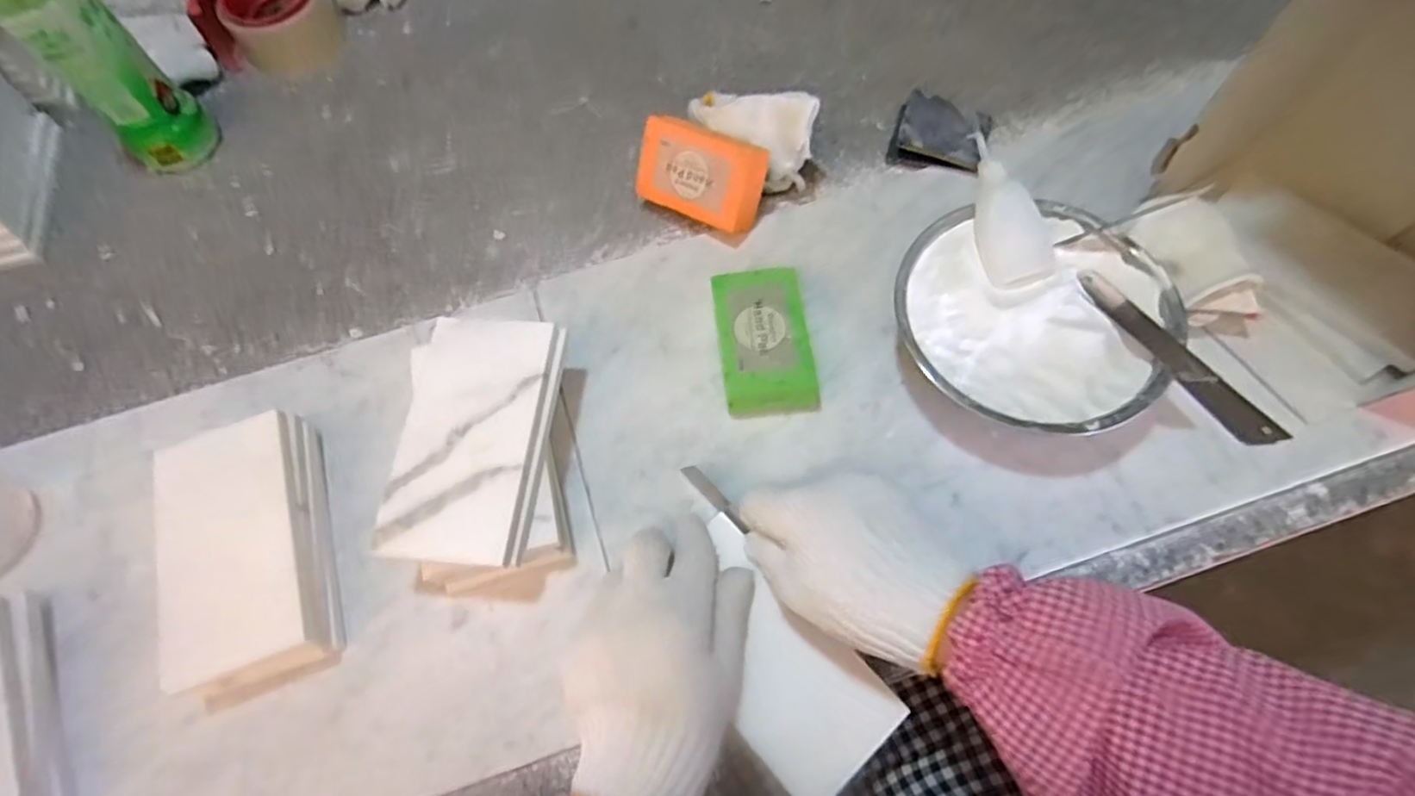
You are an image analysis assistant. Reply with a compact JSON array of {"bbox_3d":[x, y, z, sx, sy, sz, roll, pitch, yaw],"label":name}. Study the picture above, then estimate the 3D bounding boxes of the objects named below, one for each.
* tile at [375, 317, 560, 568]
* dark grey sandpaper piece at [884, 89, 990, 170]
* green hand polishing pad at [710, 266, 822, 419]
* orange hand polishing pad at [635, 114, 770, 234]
[{"bbox_3d":[-0.137,0.018,0.387,0.076,0.008,0.146,2,67,6],"label":"tile"},{"bbox_3d":[0.185,-0.210,0.535,0.070,0.027,0.077,20,66,13],"label":"dark grey sandpaper piece"},{"bbox_3d":[0.038,-0.037,0.445,0.060,0.034,0.097,-8,63,0],"label":"green hand polishing pad"},{"bbox_3d":[-0.005,-0.166,0.497,0.095,0.062,0.028,32,30,21],"label":"orange hand polishing pad"}]

